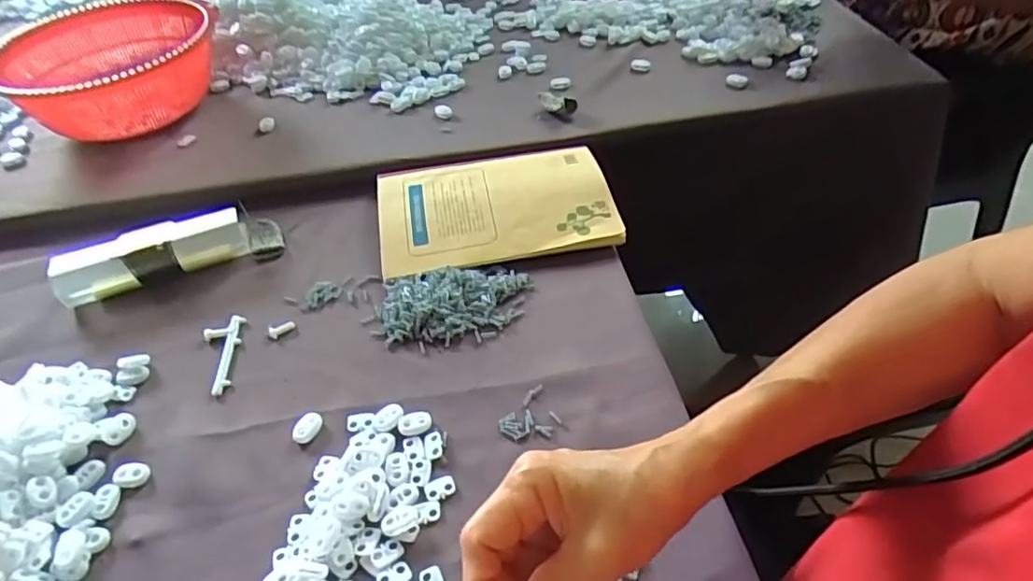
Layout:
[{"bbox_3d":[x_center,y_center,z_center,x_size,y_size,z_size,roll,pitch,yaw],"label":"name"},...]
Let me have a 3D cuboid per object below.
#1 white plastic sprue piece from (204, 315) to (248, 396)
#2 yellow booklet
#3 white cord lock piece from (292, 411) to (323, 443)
[{"bbox_3d":[-0.229,0.049,0.472,0.030,0.005,0.073,-8,46,-1],"label":"white plastic sprue piece"},{"bbox_3d":[-0.021,-0.080,0.561,0.206,0.014,0.141,-9,46,-2],"label":"yellow booklet"},{"bbox_3d":[-0.142,0.093,0.419,0.015,0.007,0.023,14,49,19],"label":"white cord lock piece"}]

